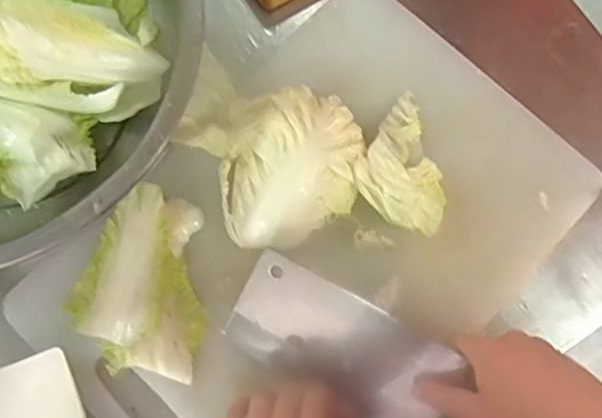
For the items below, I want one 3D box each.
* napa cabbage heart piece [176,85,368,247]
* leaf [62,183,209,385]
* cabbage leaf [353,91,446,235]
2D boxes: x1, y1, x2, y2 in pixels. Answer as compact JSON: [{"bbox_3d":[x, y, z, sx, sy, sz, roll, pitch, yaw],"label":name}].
[{"bbox_3d":[-0.017,-0.048,0.542,0.138,0.059,0.143,-27,78,-7],"label":"napa cabbage heart piece"},{"bbox_3d":[-0.125,0.062,0.527,0.115,0.027,0.145,24,77,5],"label":"leaf"},{"bbox_3d":[0.101,-0.043,0.555,0.084,0.041,0.114,29,77,6],"label":"cabbage leaf"}]

